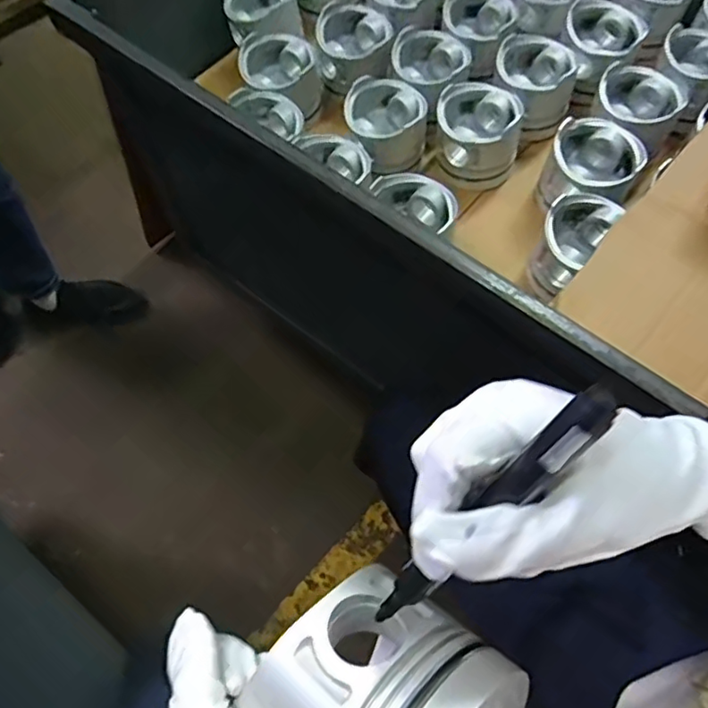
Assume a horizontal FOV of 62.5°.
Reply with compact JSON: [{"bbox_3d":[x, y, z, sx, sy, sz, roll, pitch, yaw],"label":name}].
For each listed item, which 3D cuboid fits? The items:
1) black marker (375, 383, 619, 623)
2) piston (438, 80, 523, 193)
[{"bbox_3d":[0.049,0.061,0.220,0.014,0.130,0.013,47,29,21],"label":"black marker"},{"bbox_3d":[0.160,-0.283,0.768,0.108,0.092,0.102,23,66,12],"label":"piston"}]

